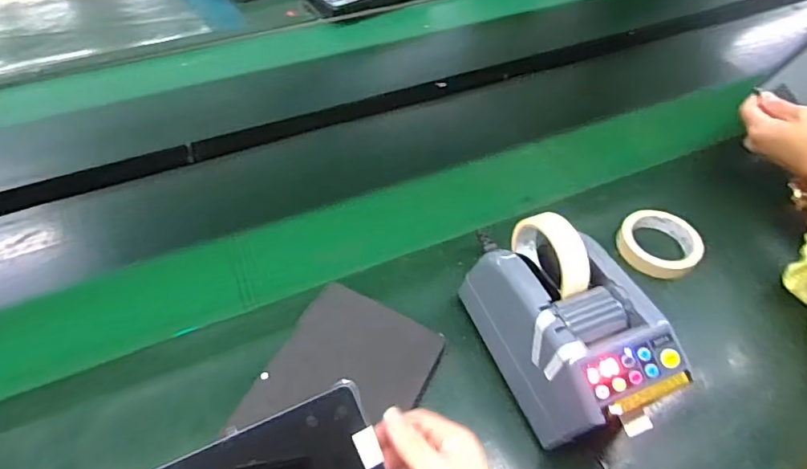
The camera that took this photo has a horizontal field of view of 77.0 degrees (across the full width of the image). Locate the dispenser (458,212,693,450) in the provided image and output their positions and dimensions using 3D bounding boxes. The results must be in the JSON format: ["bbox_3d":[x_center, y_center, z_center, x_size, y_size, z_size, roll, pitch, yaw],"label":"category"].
[{"bbox_3d":[0.153,0.079,0.512,0.115,0.167,0.243,-17,51,-15],"label":"dispenser"}]

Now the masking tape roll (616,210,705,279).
[{"bbox_3d":[0.335,0.013,0.664,0.098,0.031,0.092,0,49,-1],"label":"masking tape roll"}]

